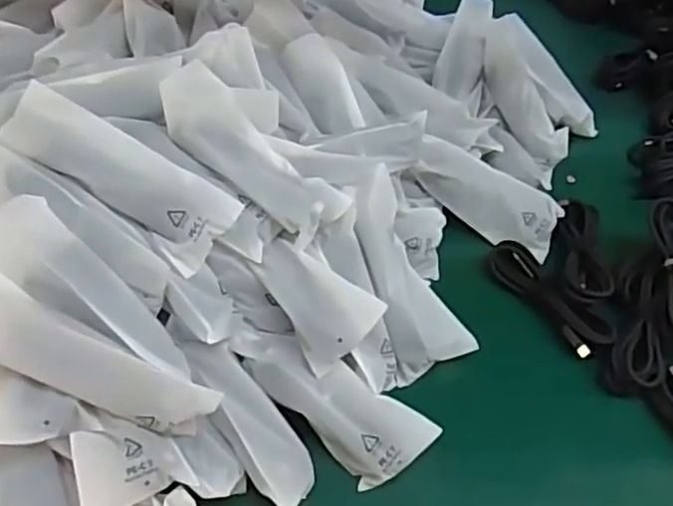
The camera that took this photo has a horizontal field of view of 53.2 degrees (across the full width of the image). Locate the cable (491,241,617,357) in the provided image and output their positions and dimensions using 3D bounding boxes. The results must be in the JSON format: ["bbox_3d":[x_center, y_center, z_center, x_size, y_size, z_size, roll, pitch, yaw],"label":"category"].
[{"bbox_3d":[0.159,0.031,0.506,0.032,0.018,0.108,-24,55,-19],"label":"cable"}]

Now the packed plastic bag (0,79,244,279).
[{"bbox_3d":[-0.142,-0.049,0.432,0.155,0.014,0.051,32,94,2],"label":"packed plastic bag"}]

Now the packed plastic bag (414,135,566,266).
[{"bbox_3d":[0.122,-0.045,0.553,0.128,0.032,0.052,31,54,-2],"label":"packed plastic bag"}]

